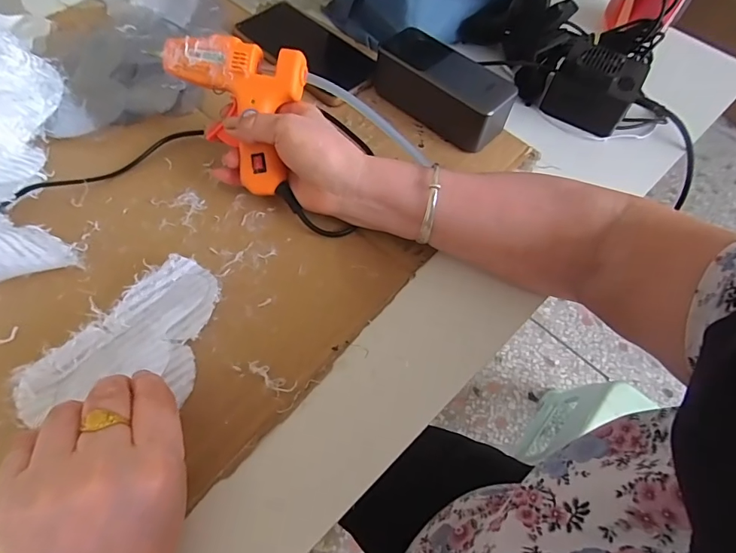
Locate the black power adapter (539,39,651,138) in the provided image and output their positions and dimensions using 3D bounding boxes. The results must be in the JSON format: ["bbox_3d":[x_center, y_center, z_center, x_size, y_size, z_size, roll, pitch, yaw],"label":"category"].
[{"bbox_3d":[0.224,-0.189,0.429,0.073,0.050,0.064,31,64,14],"label":"black power adapter"}]

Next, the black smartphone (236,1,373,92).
[{"bbox_3d":[-0.064,-0.250,0.470,0.155,0.008,0.073,31,64,14],"label":"black smartphone"}]

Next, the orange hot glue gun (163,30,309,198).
[{"bbox_3d":[-0.090,-0.144,0.355,0.093,0.032,0.136,-31,94,3],"label":"orange hot glue gun"}]

